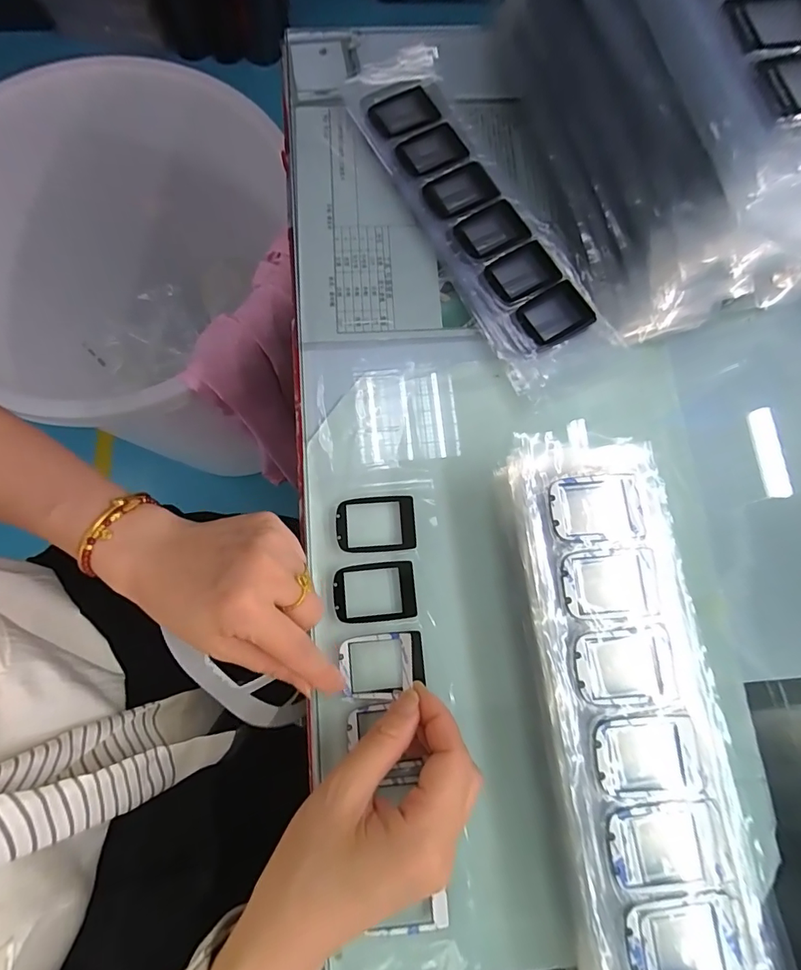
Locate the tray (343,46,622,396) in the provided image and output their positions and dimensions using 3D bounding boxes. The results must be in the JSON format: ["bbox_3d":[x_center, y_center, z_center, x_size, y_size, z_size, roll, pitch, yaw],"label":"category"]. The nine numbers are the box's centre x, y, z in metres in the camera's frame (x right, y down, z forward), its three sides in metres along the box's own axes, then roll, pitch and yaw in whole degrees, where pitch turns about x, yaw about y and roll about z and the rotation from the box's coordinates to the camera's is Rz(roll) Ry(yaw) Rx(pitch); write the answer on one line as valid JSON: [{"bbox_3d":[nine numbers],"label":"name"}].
[{"bbox_3d":[0.050,-0.210,0.344,0.075,0.014,0.284,-27,80,-8],"label":"tray"}]

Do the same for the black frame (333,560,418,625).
[{"bbox_3d":[-0.016,0.068,0.287,0.051,0.004,0.036,-6,78,-4],"label":"black frame"}]

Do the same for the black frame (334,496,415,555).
[{"bbox_3d":[-0.016,0.026,0.297,0.051,0.004,0.036,-4,78,-3],"label":"black frame"}]

